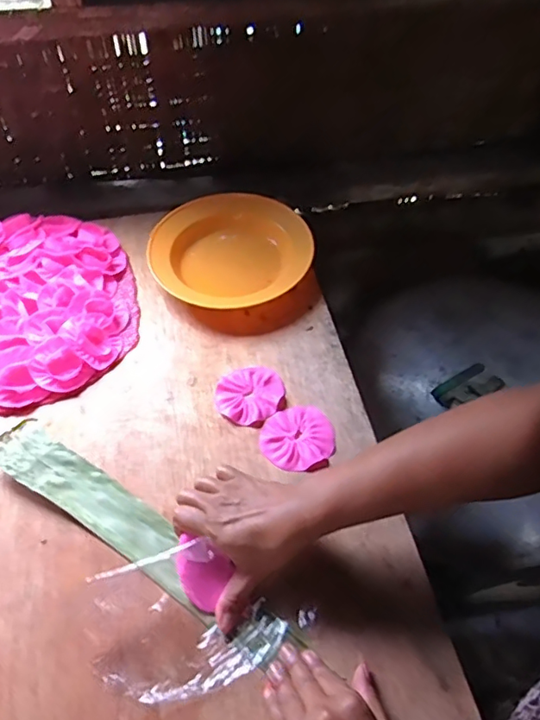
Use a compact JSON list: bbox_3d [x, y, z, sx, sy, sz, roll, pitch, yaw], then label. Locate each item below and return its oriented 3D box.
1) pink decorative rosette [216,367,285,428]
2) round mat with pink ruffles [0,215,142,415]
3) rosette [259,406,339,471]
[{"bbox_3d":[-0.024,0.037,0.620,0.074,0.004,0.079,19,53,13],"label":"pink decorative rosette"},{"bbox_3d":[-0.333,-0.069,0.680,0.316,0.022,0.300,1,51,-1],"label":"round mat with pink ruffles"},{"bbox_3d":[0.030,0.083,0.584,0.076,0.009,0.074,-23,56,-19],"label":"rosette"}]

